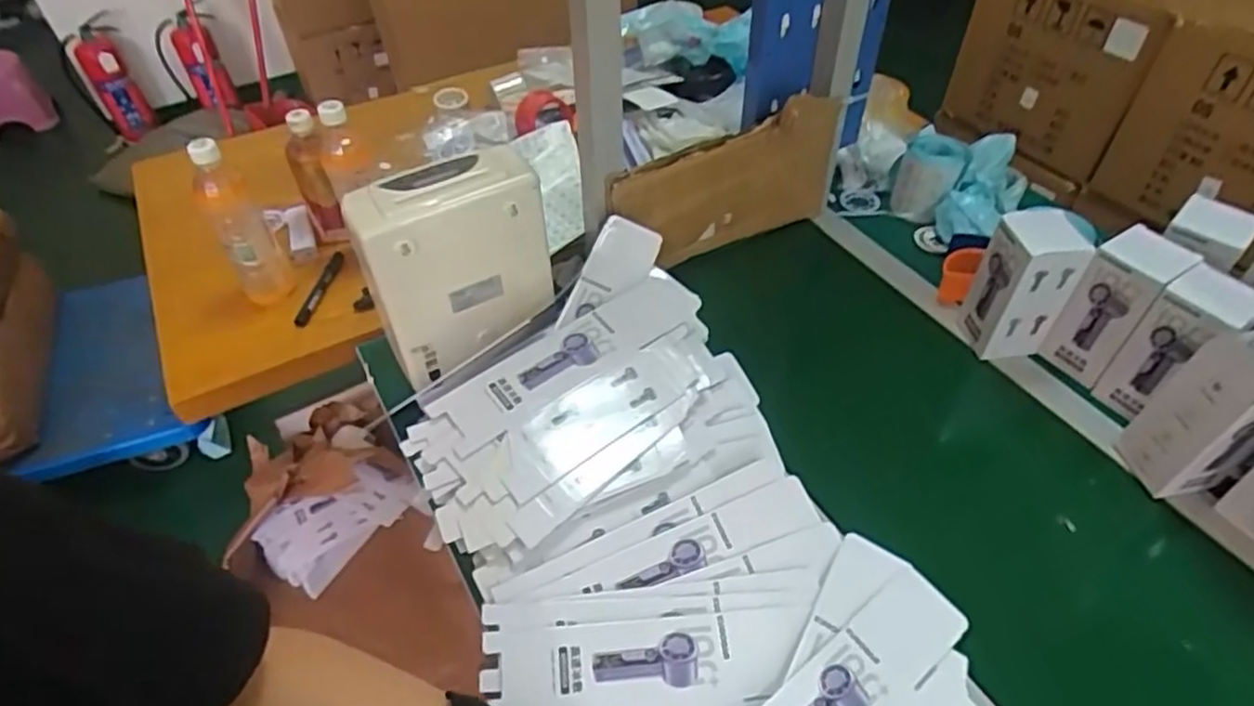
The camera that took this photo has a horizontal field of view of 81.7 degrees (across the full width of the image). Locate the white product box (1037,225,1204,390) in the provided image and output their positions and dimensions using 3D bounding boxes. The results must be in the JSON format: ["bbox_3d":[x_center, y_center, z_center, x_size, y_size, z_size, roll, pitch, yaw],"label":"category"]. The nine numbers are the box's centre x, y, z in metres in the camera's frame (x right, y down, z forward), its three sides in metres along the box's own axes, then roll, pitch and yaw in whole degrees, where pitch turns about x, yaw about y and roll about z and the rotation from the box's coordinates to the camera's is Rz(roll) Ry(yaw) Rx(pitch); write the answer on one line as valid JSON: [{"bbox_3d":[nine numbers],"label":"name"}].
[{"bbox_3d":[0.538,-0.049,0.802,0.074,0.161,0.074,-32,53,-25],"label":"white product box"}]

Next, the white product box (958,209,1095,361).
[{"bbox_3d":[0.451,-0.079,0.832,0.078,0.166,0.077,-3,47,-1],"label":"white product box"}]

